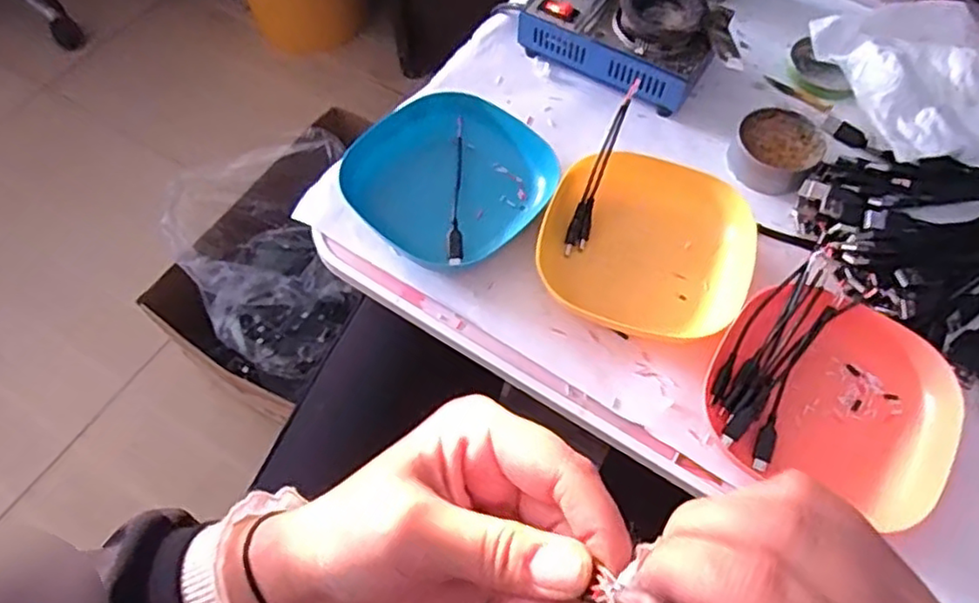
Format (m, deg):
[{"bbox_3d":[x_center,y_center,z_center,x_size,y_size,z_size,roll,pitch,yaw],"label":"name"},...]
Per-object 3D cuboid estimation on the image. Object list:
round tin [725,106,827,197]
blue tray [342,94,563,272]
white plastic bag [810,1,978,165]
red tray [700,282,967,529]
[{"bbox_3d":[0.218,-0.115,0.509,0.062,0.026,0.061,0,62,0],"label":"round tin"},{"bbox_3d":[-0.031,-0.092,0.489,0.137,0.028,0.127,-39,68,-18],"label":"blue tray"},{"bbox_3d":[0.361,-0.176,0.537,0.147,0.035,0.161,-12,63,-6],"label":"white plastic bag"},{"bbox_3d":[0.209,0.056,0.411,0.134,0.028,0.127,24,65,13],"label":"red tray"}]

